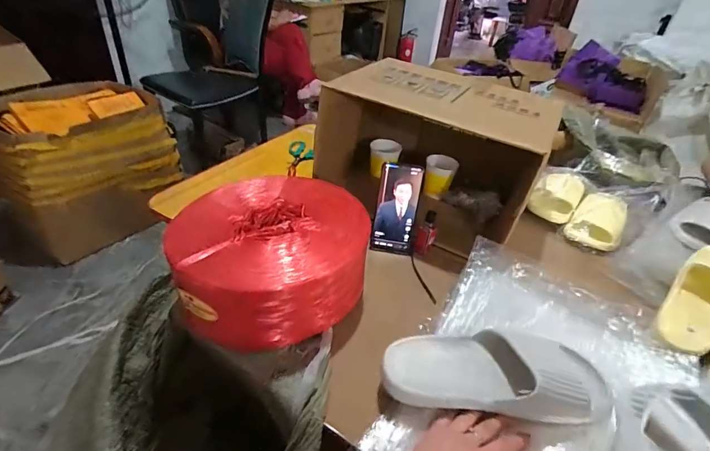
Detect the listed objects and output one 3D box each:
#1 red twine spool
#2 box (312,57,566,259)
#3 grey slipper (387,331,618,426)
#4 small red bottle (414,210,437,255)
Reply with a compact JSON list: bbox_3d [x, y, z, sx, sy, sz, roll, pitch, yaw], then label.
[{"bbox_3d":[-0.123,0.047,0.591,0.274,0.134,0.240,-11,40,-22],"label":"red twine spool"},{"bbox_3d":[0.161,-0.139,0.798,0.389,0.265,0.295,24,40,22],"label":"box"},{"bbox_3d":[0.174,0.174,0.479,0.272,0.060,0.105,5,36,-3],"label":"grey slipper"},{"bbox_3d":[0.130,0.015,0.708,0.032,0.080,0.028,15,37,12],"label":"small red bottle"}]

